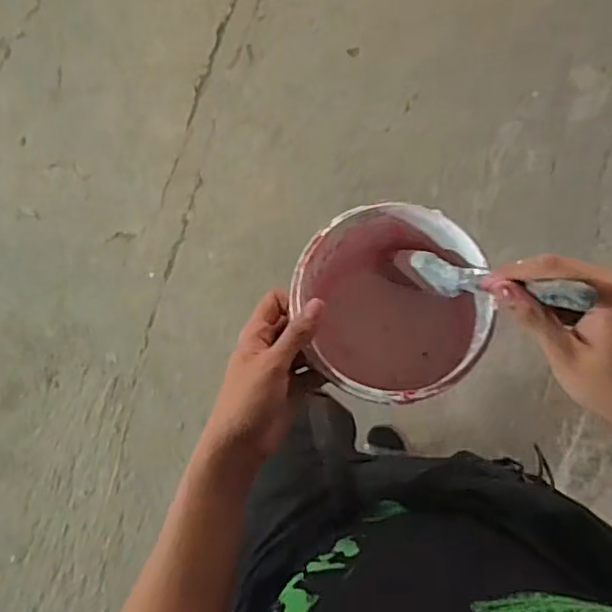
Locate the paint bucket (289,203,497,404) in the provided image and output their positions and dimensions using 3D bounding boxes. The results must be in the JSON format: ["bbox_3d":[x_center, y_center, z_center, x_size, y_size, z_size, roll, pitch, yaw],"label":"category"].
[{"bbox_3d":[0.075,0.001,0.597,0.154,0.163,0.161,0,85,3],"label":"paint bucket"}]

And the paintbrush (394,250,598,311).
[{"bbox_3d":[0.136,-0.021,0.504,0.040,0.220,0.024,29,87,-22],"label":"paintbrush"}]

